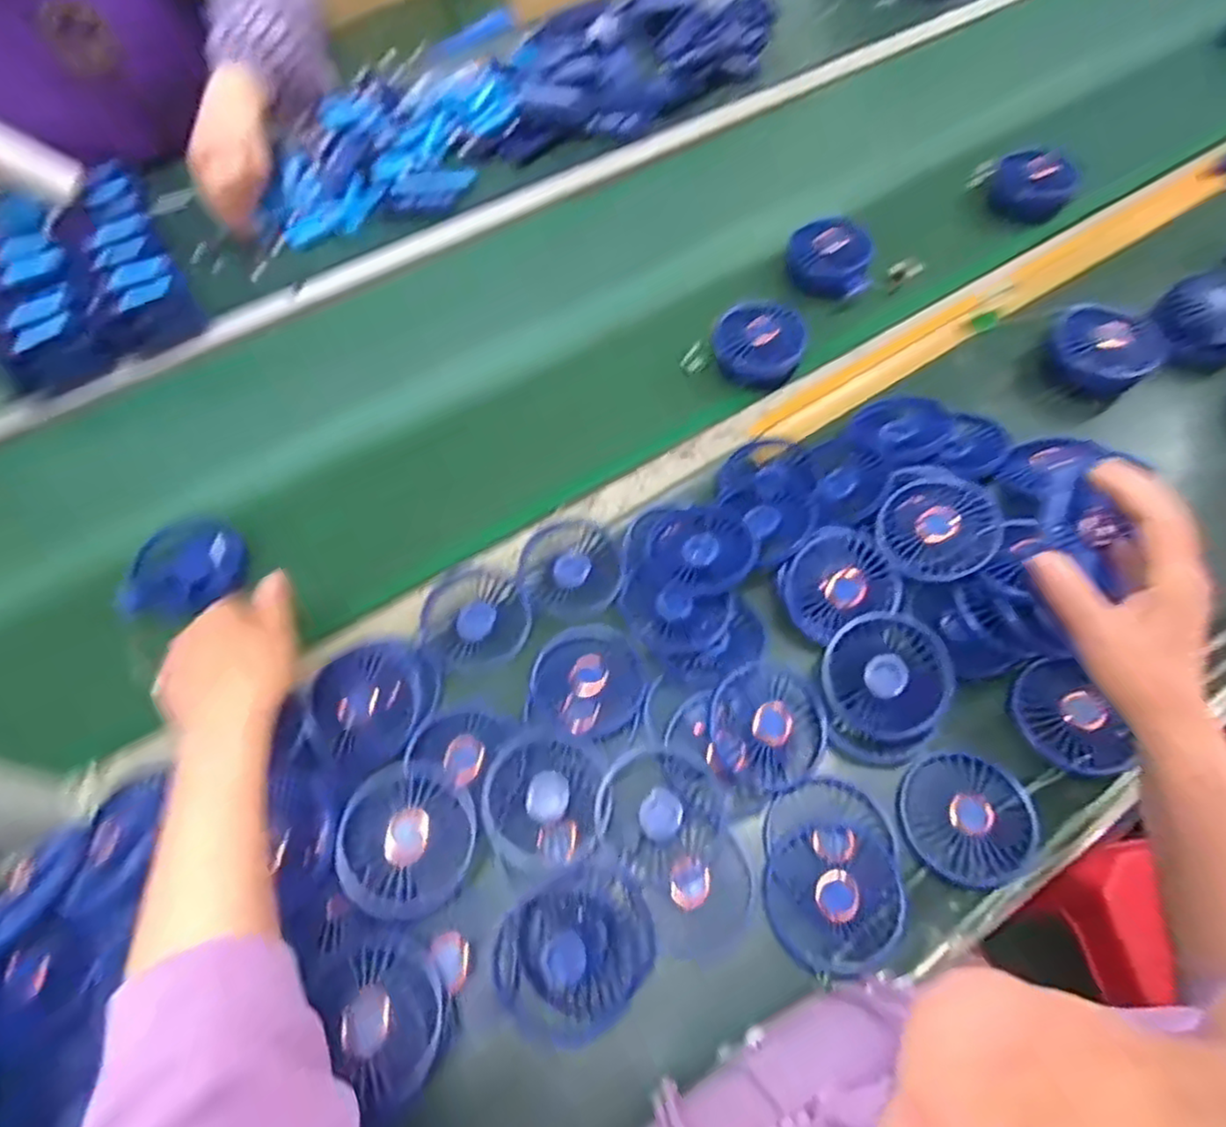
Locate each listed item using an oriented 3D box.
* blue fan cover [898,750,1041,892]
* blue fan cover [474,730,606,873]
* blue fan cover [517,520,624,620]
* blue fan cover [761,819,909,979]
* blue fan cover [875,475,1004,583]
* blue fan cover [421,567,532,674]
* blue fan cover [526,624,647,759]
[{"bbox_3d":[0.249,0.177,0.469,0.088,0.015,0.086,-19,60,-6],"label":"blue fan cover"},{"bbox_3d":[-0.052,0.165,0.479,0.084,0.008,0.091,5,61,8],"label":"blue fan cover"},{"bbox_3d":[-0.037,0.004,0.574,0.084,0.017,0.097,-26,61,-9],"label":"blue fan cover"},{"bbox_3d":[0.148,0.219,0.444,0.087,0.016,0.087,-30,62,-12],"label":"blue fan cover"},{"bbox_3d":[0.259,-0.028,0.536,0.084,0.021,0.085,-46,64,-1],"label":"blue fan cover"},{"bbox_3d":[-0.115,0.045,0.562,0.086,0.013,0.097,-30,62,-12],"label":"blue fan cover"},{"bbox_3d":[-0.020,0.091,0.518,0.088,0.013,0.089,16,63,14],"label":"blue fan cover"}]

